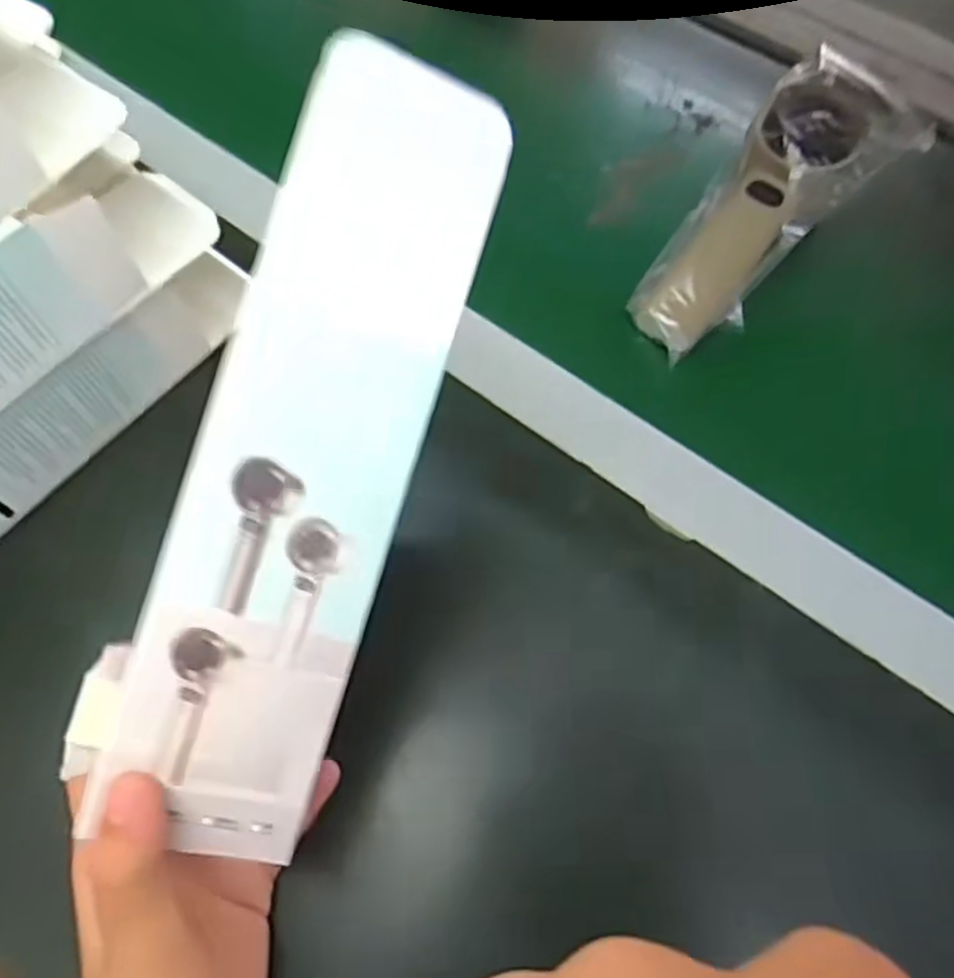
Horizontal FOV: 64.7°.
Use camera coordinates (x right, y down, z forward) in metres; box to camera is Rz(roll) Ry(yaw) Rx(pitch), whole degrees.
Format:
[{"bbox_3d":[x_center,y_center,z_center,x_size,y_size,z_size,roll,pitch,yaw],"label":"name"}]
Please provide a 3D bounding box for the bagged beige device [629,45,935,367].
[{"bbox_3d":[0.156,-0.148,0.402,0.072,0.038,0.192,39,86,16],"label":"bagged beige device"}]

